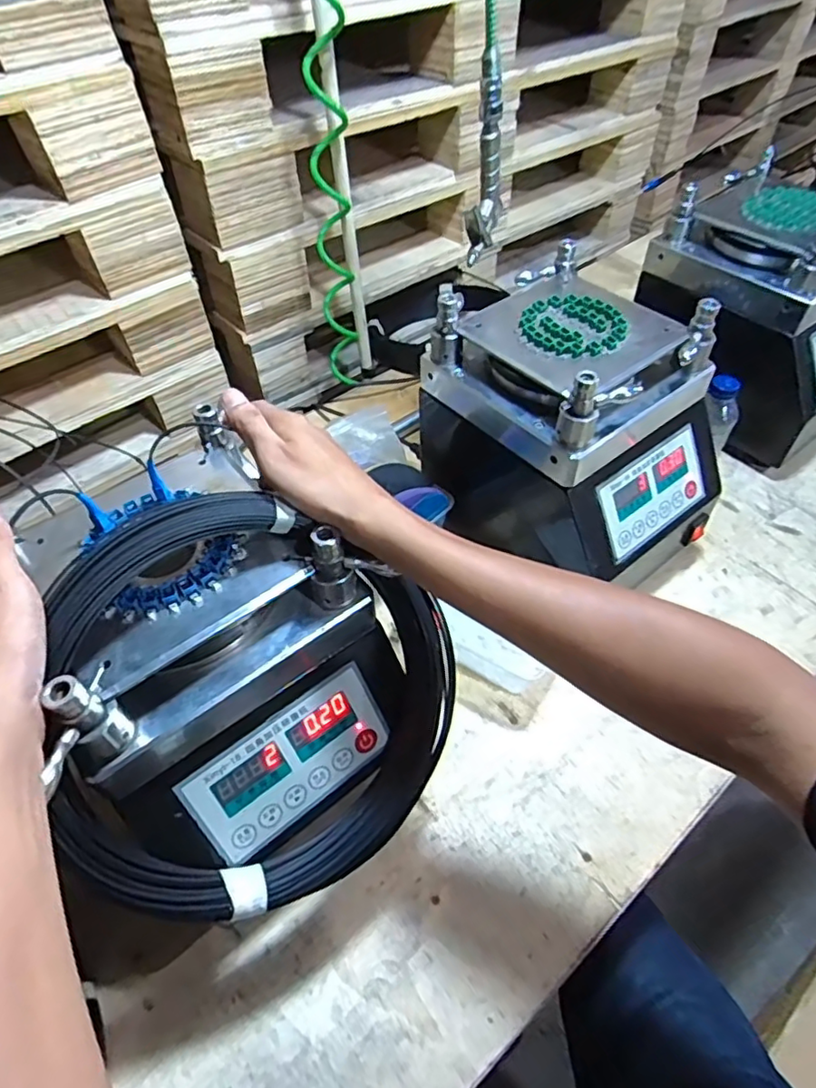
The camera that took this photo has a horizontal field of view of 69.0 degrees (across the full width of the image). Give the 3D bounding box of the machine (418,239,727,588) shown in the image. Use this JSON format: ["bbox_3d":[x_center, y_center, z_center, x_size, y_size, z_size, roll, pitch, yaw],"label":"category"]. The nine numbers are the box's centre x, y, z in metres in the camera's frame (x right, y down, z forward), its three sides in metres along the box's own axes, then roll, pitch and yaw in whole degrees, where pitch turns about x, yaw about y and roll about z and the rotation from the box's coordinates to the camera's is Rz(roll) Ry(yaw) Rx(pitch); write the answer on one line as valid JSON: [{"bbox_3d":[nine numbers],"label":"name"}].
[{"bbox_3d":[0.179,-0.115,0.670,0.209,0.272,0.292,-36,58,-24],"label":"machine"}]

